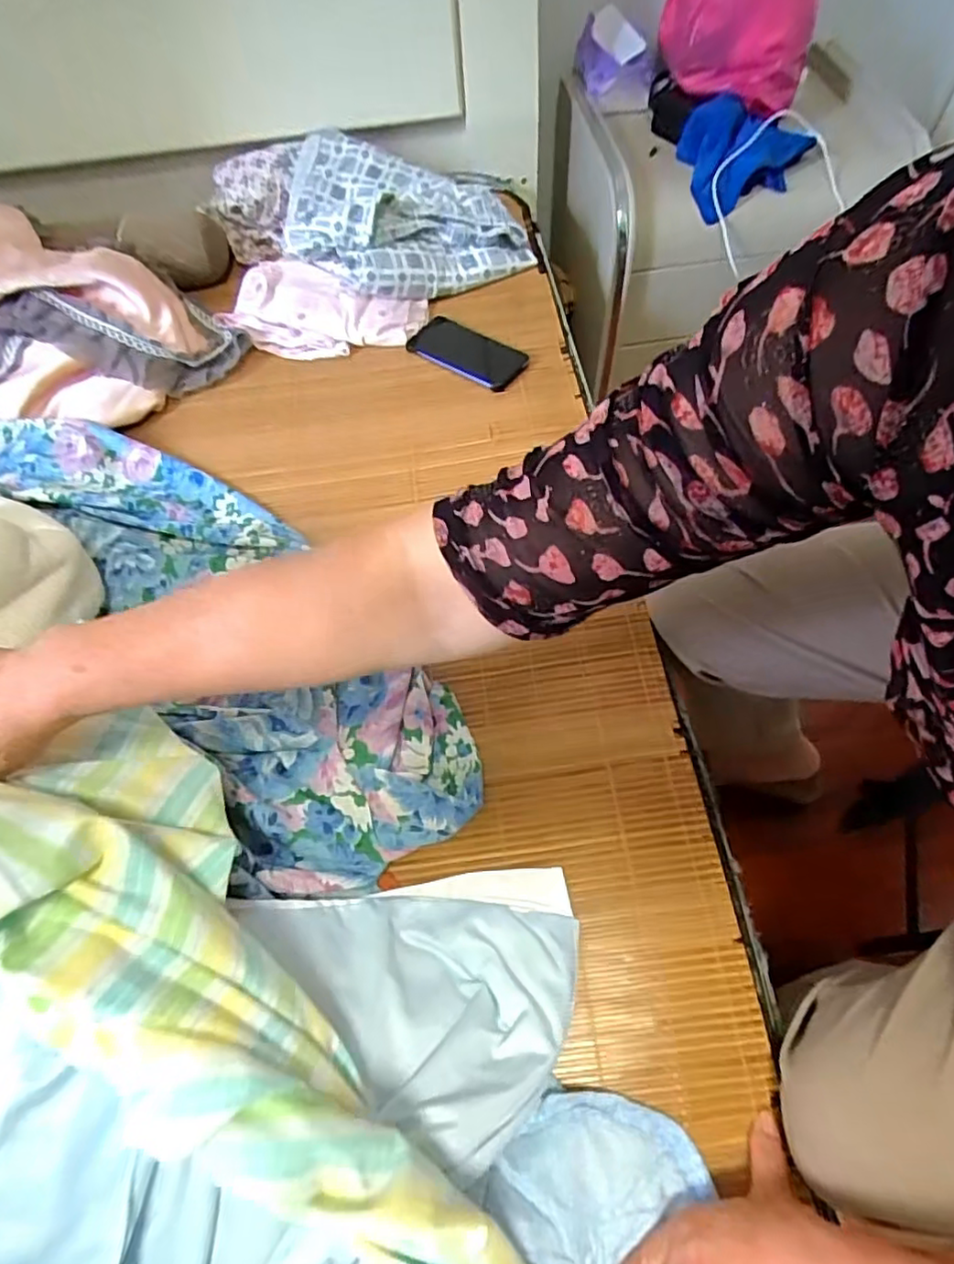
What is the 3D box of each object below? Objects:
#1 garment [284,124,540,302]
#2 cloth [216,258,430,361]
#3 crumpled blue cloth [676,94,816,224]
[{"bbox_3d":[-0.102,-0.605,0.923,0.341,0.122,0.280,-10,58,-3],"label":"garment"},{"bbox_3d":[-0.220,-0.447,0.872,0.281,0.083,0.111,7,59,7],"label":"cloth"},{"bbox_3d":[0.403,-0.730,0.962,0.171,0.111,0.158,-27,60,-13],"label":"crumpled blue cloth"}]

